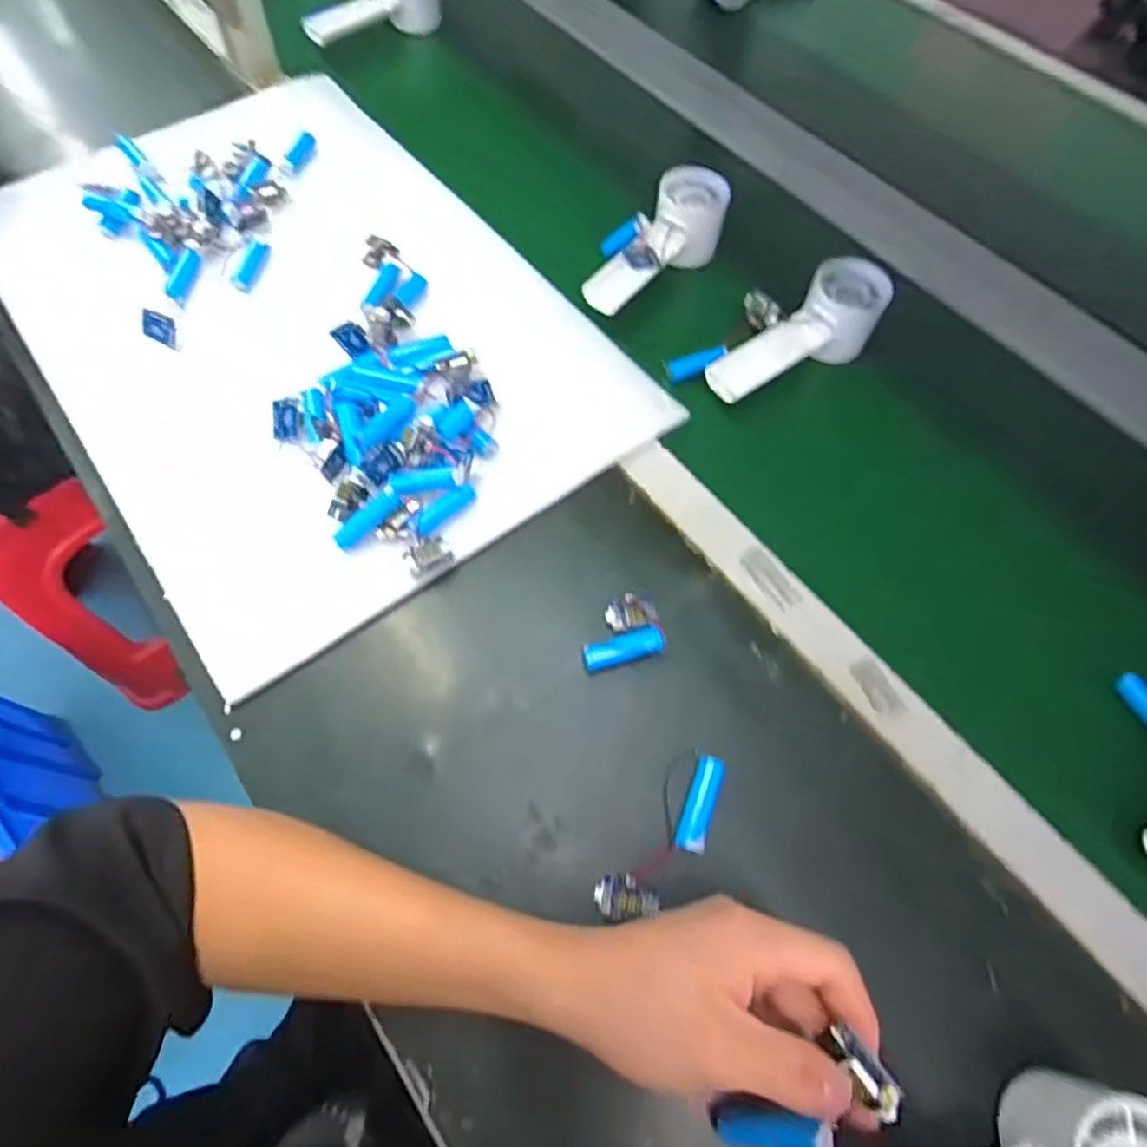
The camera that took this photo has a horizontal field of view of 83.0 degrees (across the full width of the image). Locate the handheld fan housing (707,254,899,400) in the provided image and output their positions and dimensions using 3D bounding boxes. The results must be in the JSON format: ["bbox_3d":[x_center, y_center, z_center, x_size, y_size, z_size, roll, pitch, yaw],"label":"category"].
[{"bbox_3d":[0.169,-0.174,0.486,0.150,0.047,0.060,-40,71,-16],"label":"handheld fan housing"}]

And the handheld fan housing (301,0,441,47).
[{"bbox_3d":[-0.220,-0.617,0.706,0.161,0.051,0.062,-33,69,-14],"label":"handheld fan housing"}]

